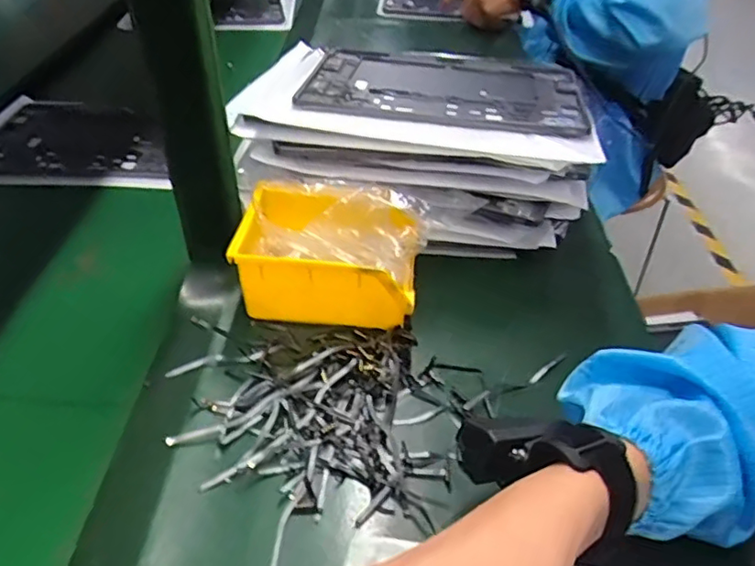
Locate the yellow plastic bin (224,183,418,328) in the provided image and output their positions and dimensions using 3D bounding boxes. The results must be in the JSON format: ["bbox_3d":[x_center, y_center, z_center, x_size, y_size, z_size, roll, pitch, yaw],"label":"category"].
[{"bbox_3d":[-0.038,-0.023,0.491,0.136,0.078,0.091,5,41,2],"label":"yellow plastic bin"}]

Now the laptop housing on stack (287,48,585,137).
[{"bbox_3d":[0.065,-0.190,0.585,0.252,0.010,0.171,8,38,6],"label":"laptop housing on stack"}]

